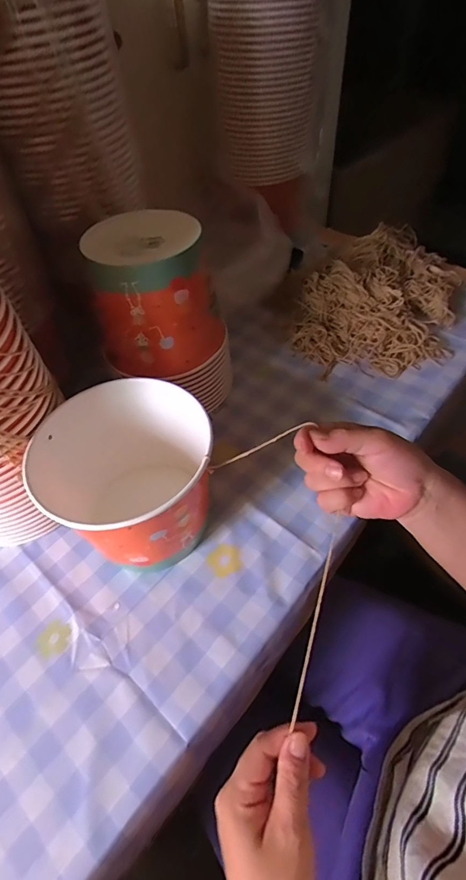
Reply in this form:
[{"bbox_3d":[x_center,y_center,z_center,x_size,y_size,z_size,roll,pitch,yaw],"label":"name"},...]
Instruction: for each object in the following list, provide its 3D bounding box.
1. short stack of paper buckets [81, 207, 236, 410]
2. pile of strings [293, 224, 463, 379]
[{"bbox_3d":[-0.081,-0.142,0.506,0.145,0.219,0.128,-6,51,0],"label":"short stack of paper buckets"},{"bbox_3d":[0.239,-0.238,0.650,0.222,0.070,0.316,14,54,16],"label":"pile of strings"}]

